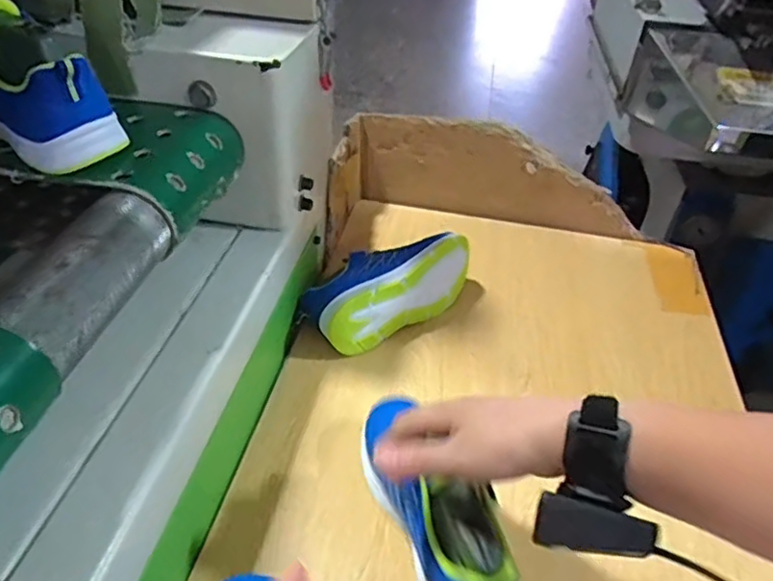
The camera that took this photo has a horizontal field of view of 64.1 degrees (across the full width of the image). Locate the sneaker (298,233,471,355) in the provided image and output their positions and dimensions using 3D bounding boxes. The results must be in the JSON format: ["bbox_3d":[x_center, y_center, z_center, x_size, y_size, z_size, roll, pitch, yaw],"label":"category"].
[{"bbox_3d":[0.003,-0.010,0.695,0.200,0.078,0.086,-23,47,-30],"label":"sneaker"}]

